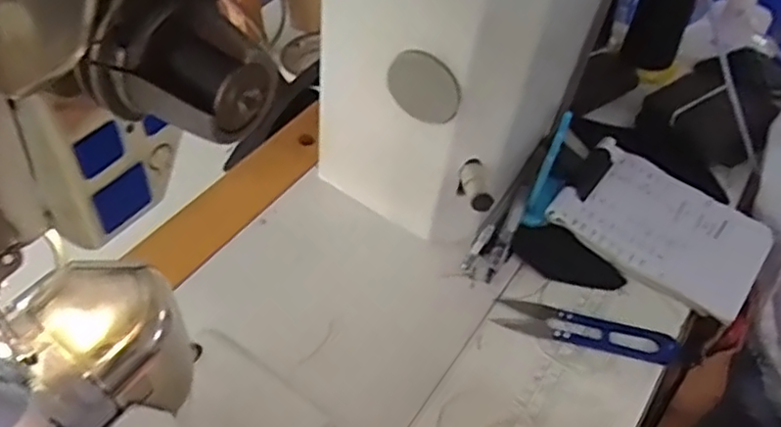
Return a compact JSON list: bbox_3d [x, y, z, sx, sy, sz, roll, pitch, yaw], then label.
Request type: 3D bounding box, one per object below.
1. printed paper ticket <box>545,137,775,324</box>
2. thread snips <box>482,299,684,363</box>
[{"bbox_3d":[0.207,0.007,0.495,0.144,0.020,0.099,31,54,27],"label":"printed paper ticket"},{"bbox_3d":[0.132,0.078,0.444,0.119,0.012,0.025,15,48,15],"label":"thread snips"}]

